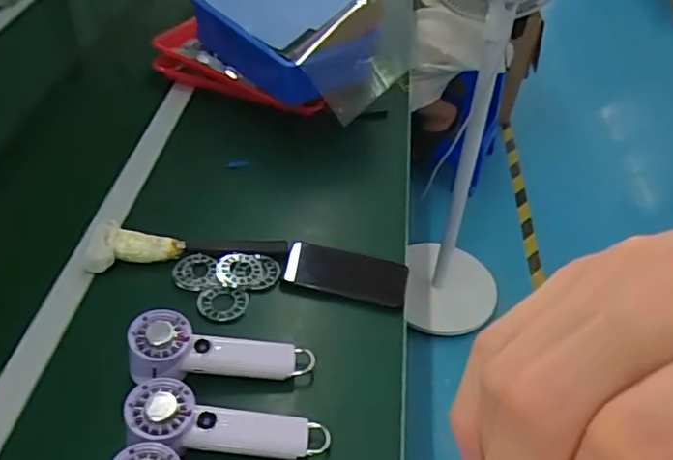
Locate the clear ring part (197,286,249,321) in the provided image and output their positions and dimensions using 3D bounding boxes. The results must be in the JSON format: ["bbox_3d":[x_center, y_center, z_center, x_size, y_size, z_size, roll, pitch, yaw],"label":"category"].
[{"bbox_3d":[-0.140,0.091,0.723,0.060,0.011,0.049,3,43,-1],"label":"clear ring part"}]

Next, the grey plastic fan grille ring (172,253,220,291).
[{"bbox_3d":[-0.178,0.055,0.740,0.053,0.009,0.053,-2,56,3],"label":"grey plastic fan grille ring"}]

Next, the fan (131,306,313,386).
[{"bbox_3d":[-0.126,0.139,0.648,0.199,0.058,0.067,10,42,-14],"label":"fan"}]

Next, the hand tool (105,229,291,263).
[{"bbox_3d":[-0.178,0.020,0.765,0.216,0.032,0.028,0,44,-4],"label":"hand tool"}]

